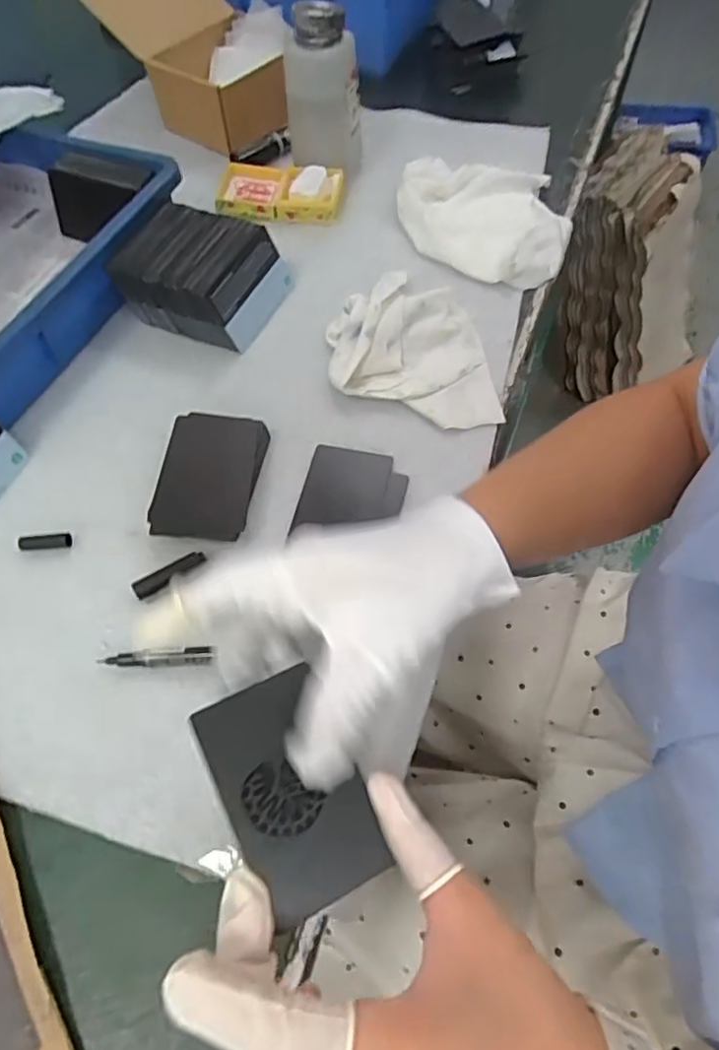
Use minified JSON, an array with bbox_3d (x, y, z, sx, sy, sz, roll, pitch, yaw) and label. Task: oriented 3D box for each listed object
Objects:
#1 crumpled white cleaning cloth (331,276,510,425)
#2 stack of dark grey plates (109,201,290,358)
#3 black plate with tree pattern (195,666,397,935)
[{"bbox_3d":[0.034,-0.136,0.451,0.112,0.025,0.148,-9,61,-4],"label":"crumpled white cleaning cloth"},{"bbox_3d":[-0.118,-0.194,0.474,0.103,0.054,0.087,22,63,13],"label":"stack of dark grey plates"},{"bbox_3d":[-0.027,0.104,0.242,0.051,0.005,0.084,-22,75,-16],"label":"black plate with tree pattern"}]

